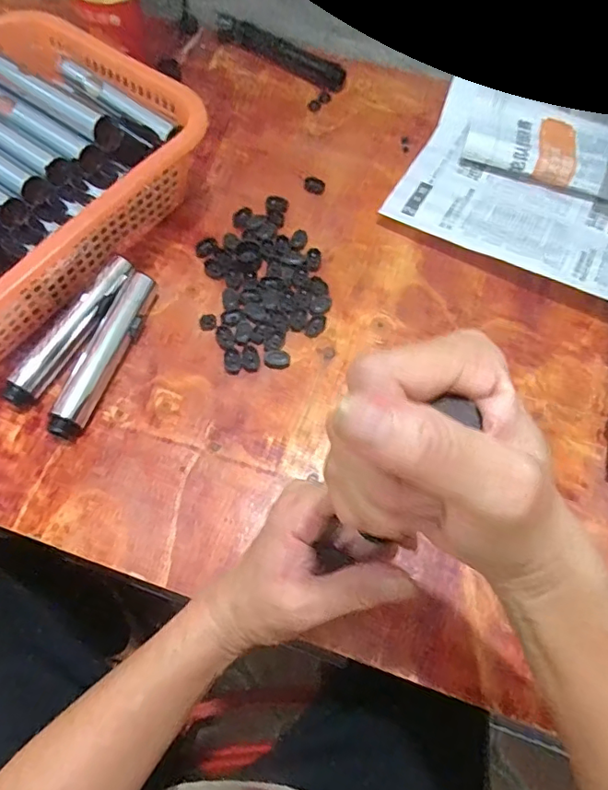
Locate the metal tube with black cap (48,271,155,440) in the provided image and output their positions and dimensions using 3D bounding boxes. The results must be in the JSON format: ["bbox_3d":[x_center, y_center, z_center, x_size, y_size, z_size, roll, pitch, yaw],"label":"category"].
[{"bbox_3d":[-0.164,-0.034,0.428,0.025,0.024,0.150,18,67,8],"label":"metal tube with black cap"}]

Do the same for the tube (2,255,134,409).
[{"bbox_3d":[-0.191,-0.055,0.434,0.026,0.026,0.150,26,69,11],"label":"tube"}]

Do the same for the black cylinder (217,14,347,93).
[{"bbox_3d":[-0.026,-0.394,0.594,0.168,0.018,0.030,31,70,13],"label":"black cylinder"}]

